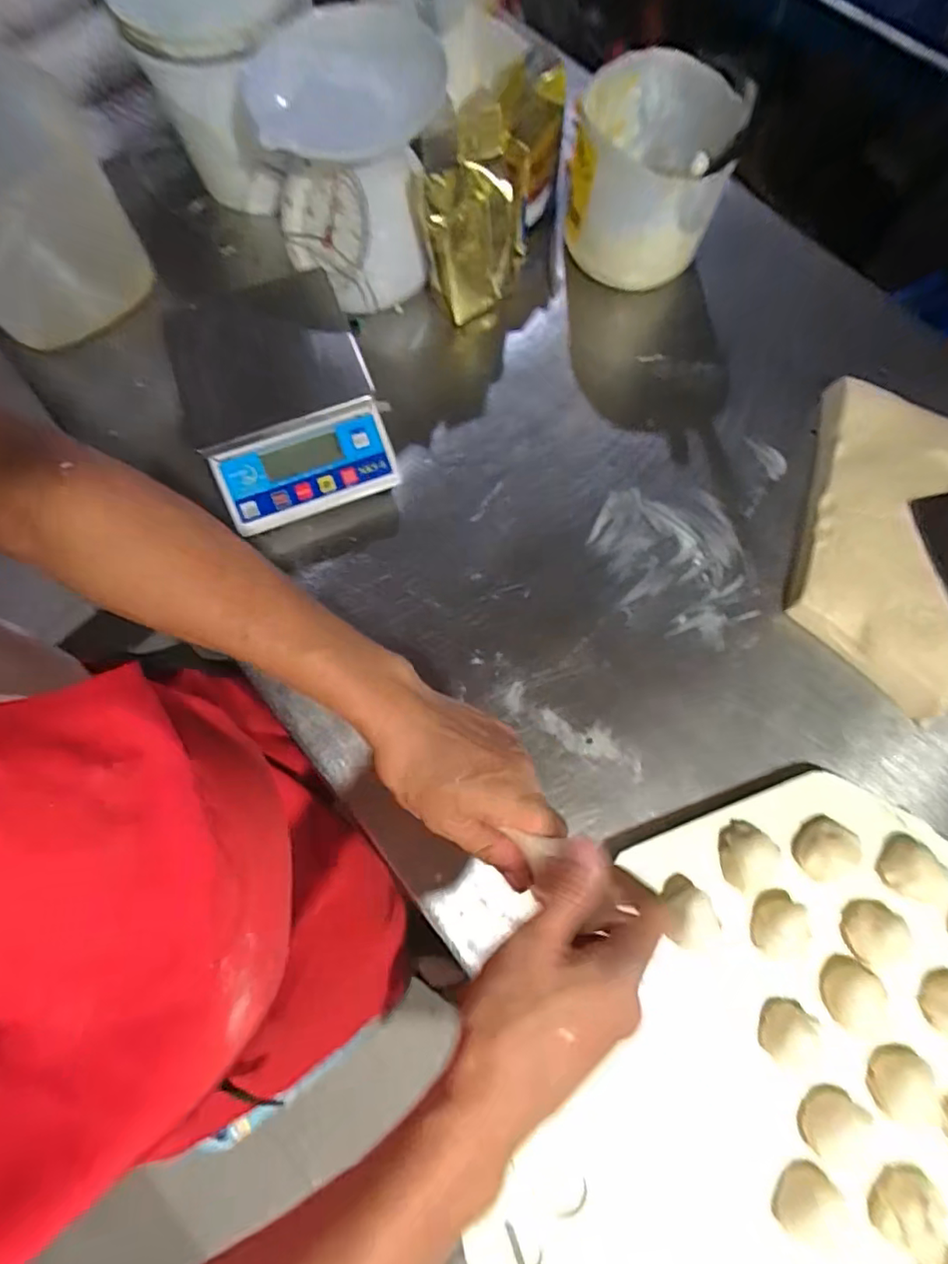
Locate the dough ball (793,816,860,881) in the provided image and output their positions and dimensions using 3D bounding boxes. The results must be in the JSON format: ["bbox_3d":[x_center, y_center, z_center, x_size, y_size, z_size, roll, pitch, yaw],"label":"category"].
[{"bbox_3d":[0.299,0.184,0.476,0.043,0.028,0.049,8,74,2],"label":"dough ball"}]

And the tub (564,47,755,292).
[{"bbox_3d":[0.185,-0.499,0.625,0.149,0.164,0.171,-1,74,0],"label":"tub"}]

